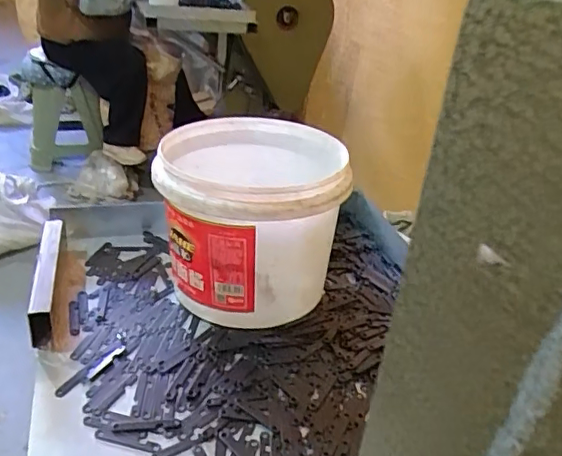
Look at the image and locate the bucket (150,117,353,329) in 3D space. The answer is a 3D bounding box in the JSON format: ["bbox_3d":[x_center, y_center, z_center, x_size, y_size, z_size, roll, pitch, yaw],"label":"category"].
[{"bbox_3d":[-0.032,-0.008,0.588,0.171,0.154,0.184,3,29,-2],"label":"bucket"}]

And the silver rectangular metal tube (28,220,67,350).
[{"bbox_3d":[-0.231,0.050,0.570,0.021,0.044,0.169,-4,30,-15],"label":"silver rectangular metal tube"}]

